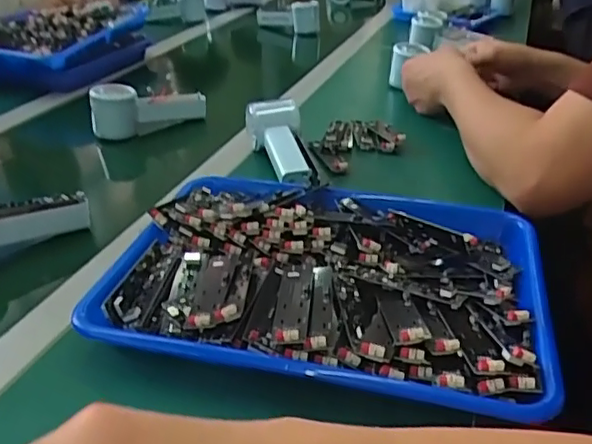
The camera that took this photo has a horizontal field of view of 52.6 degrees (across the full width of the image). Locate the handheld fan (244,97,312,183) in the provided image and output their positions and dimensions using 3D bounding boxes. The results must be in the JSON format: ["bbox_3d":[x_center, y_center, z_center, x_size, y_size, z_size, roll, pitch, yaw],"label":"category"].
[{"bbox_3d":[-0.016,-0.088,0.690,0.059,0.050,0.139,-9,46,-13],"label":"handheld fan"}]

